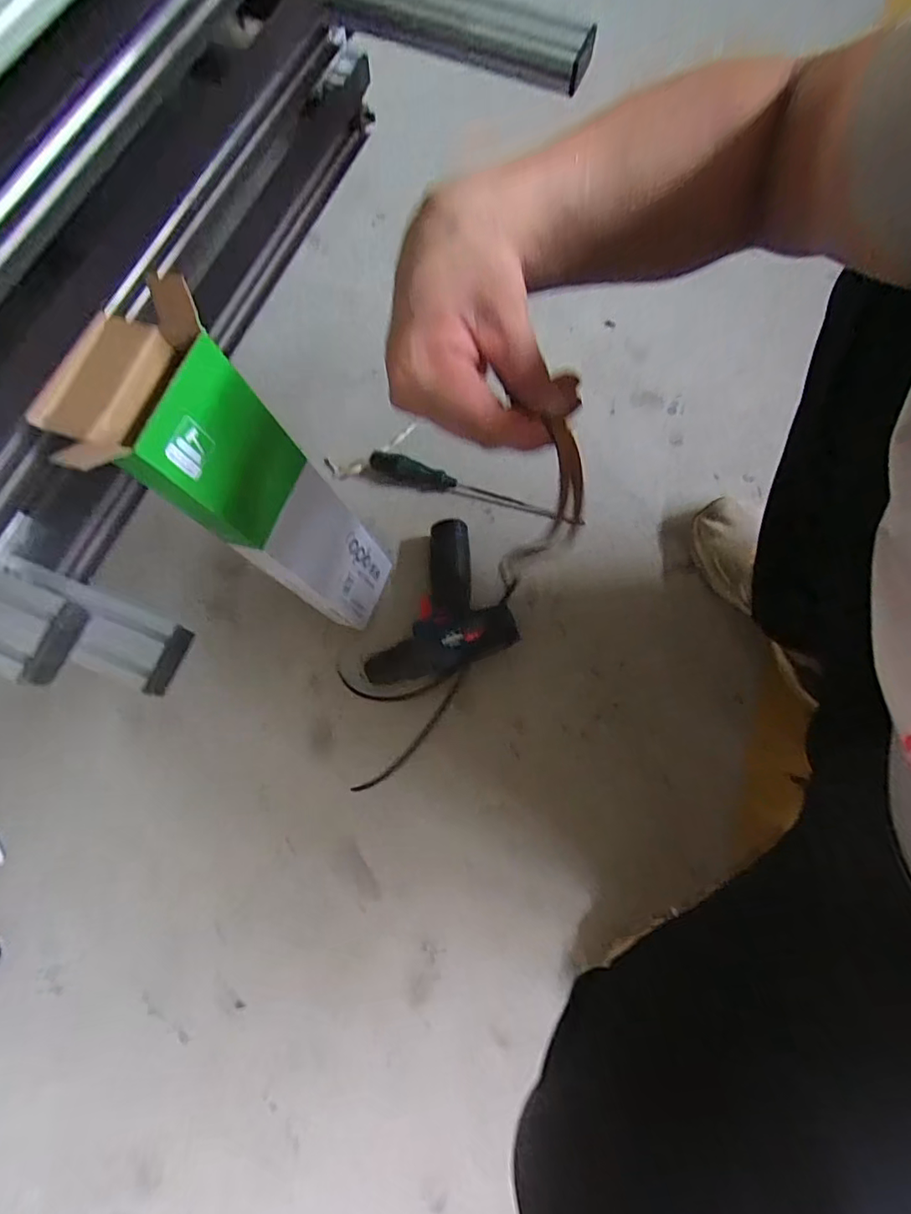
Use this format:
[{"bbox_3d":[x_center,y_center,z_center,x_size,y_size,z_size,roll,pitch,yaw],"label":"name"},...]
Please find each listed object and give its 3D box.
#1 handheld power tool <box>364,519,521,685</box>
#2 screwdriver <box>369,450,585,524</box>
[{"bbox_3d":[-0.039,0.004,0.652,0.179,0.052,0.165,-25,76,-6],"label":"handheld power tool"},{"bbox_3d":[0.024,-0.148,0.720,0.279,0.025,0.032,19,76,5],"label":"screwdriver"}]

